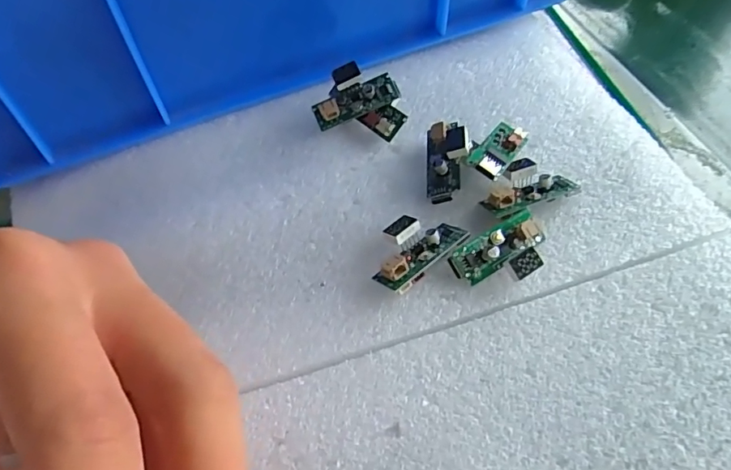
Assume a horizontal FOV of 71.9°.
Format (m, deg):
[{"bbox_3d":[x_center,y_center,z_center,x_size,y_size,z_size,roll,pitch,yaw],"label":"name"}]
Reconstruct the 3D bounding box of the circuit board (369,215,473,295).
[{"bbox_3d":[0.018,0.004,0.187,0.036,0.010,0.023,-38,63,-22],"label":"circuit board"}]

